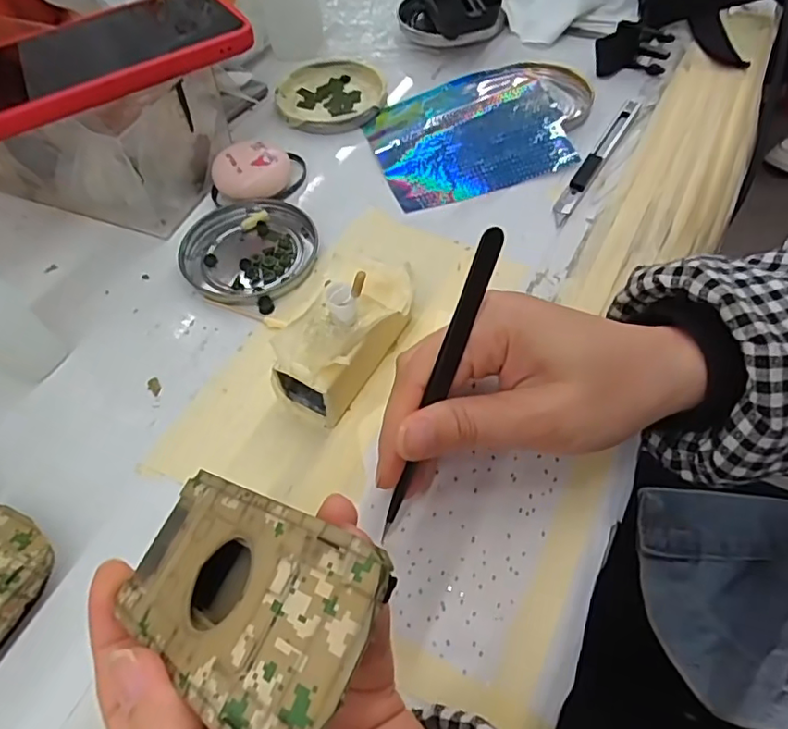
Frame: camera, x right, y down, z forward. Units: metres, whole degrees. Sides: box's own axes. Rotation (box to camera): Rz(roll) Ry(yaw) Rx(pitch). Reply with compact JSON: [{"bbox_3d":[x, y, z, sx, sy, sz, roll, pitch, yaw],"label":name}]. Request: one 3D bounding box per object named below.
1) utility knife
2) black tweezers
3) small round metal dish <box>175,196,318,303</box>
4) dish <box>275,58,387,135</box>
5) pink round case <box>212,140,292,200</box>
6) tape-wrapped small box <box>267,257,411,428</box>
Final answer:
[{"bbox_3d":[0.135,-0.138,0.381,0.011,0.005,0.134,27,61,19],"label":"utility knife"},{"bbox_3d":[0.016,0.012,0.223,0.007,0.132,0.009,25,21,18],"label":"black tweezers"},{"bbox_3d":[-0.087,-0.068,0.344,0.078,0.007,0.075,-1,56,2],"label":"small round metal dish"},{"bbox_3d":[-0.047,-0.200,0.428,0.078,0.008,0.078,-4,56,0],"label":"dish"},{"bbox_3d":[-0.091,-0.122,0.369,0.047,0.023,0.037,12,58,11],"label":"pink round case"},{"bbox_3d":[-0.023,-0.017,0.280,0.046,0.049,0.081,23,60,17],"label":"tape-wrapped small box"}]

